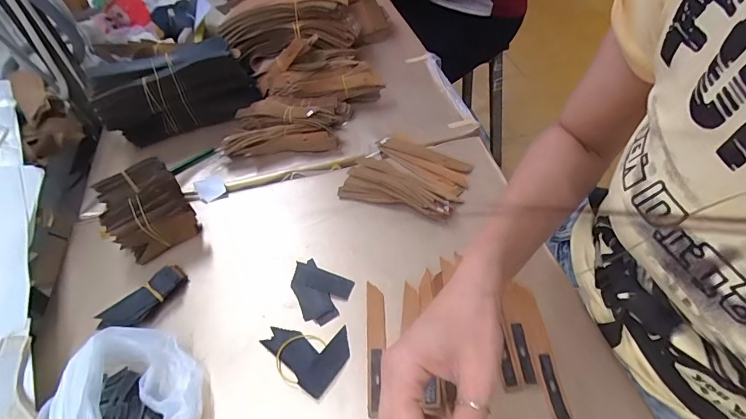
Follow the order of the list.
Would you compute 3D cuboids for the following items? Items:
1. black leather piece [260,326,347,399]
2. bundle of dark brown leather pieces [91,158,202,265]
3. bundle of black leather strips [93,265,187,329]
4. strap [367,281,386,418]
[{"bbox_3d":[-0.060,0.126,0.388,0.077,0.004,0.059,28,57,26],"label":"black leather piece"},{"bbox_3d":[-0.258,0.002,0.482,0.084,0.066,0.101,-31,53,-20],"label":"bundle of dark brown leather pieces"},{"bbox_3d":[-0.230,0.094,0.427,0.027,0.028,0.085,31,58,28],"label":"bundle of black leather strips"},{"bbox_3d":[0.003,0.124,0.388,0.016,0.005,0.125,-4,49,2],"label":"strap"}]

